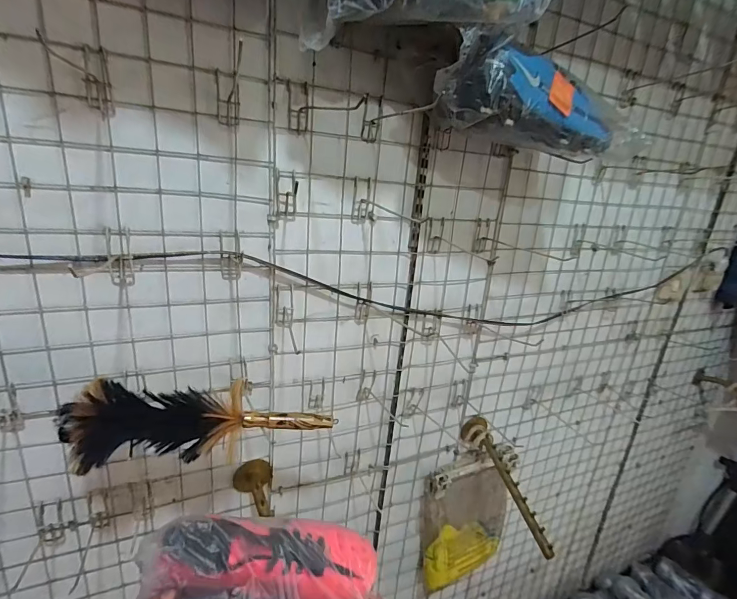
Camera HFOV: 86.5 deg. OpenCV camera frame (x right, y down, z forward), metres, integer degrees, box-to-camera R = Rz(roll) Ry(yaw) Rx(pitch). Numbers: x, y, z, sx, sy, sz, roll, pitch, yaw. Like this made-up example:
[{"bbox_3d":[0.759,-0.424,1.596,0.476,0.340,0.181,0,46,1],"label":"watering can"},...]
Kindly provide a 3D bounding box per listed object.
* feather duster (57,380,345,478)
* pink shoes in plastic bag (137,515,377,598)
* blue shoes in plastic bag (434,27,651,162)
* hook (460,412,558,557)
[{"bbox_3d":[-0.204,0.149,0.507,0.302,0.085,0.060,-1,19,-22],"label":"feather duster"},{"bbox_3d":[-0.119,0.335,0.434,0.260,0.095,0.159,20,50,-22],"label":"pink shoes in plastic bag"},{"bbox_3d":[0.235,-0.272,0.545,0.309,0.110,0.090,0,19,-19],"label":"blue shoes in plastic bag"},{"bbox_3d":[0.275,0.362,0.799,0.054,0.076,0.293,3,18,-11],"label":"hook"}]

